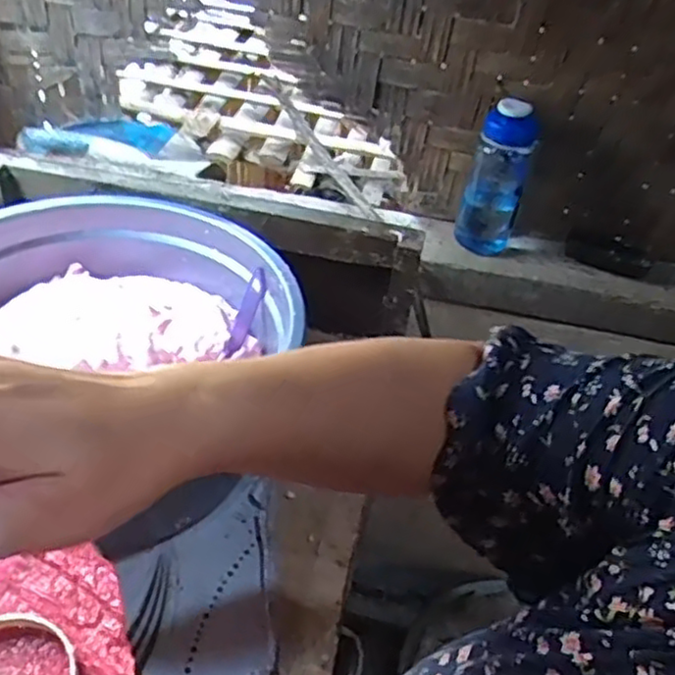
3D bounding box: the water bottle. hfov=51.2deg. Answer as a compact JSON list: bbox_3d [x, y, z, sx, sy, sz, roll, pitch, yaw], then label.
[{"bbox_3d":[0.205,-0.205,0.898,0.075,0.201,0.066,14,42,7],"label":"water bottle"}]

